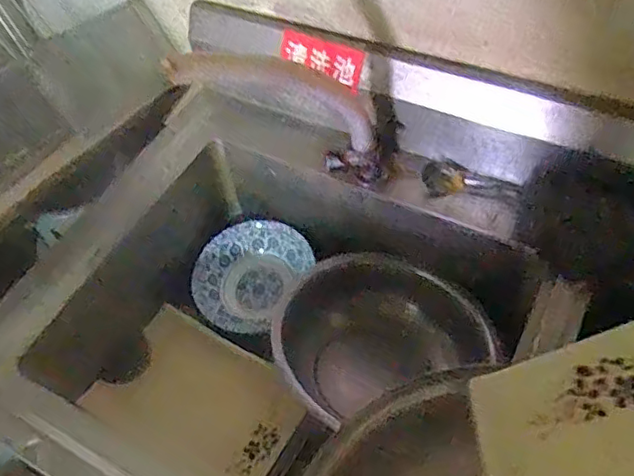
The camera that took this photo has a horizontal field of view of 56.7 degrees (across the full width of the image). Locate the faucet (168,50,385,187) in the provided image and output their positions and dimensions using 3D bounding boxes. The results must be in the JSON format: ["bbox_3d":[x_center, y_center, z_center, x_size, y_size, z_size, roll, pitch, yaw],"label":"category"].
[{"bbox_3d":[-0.071,-0.209,0.843,0.402,0.093,0.081,34,63,26],"label":"faucet"}]

